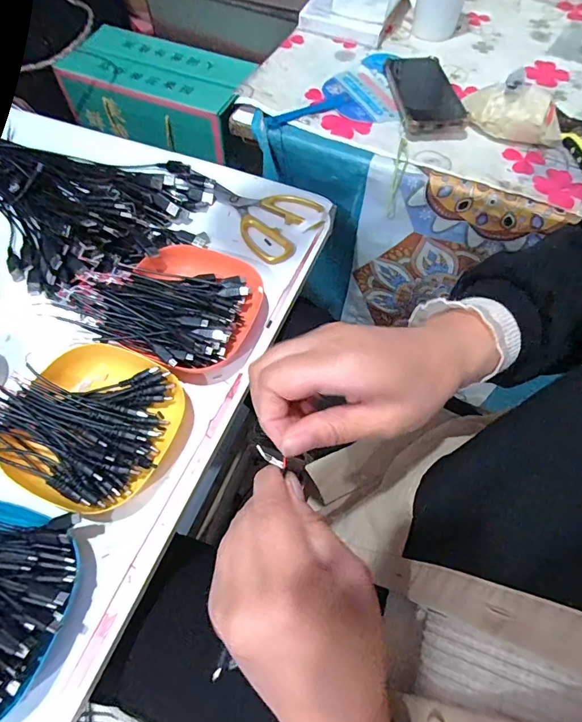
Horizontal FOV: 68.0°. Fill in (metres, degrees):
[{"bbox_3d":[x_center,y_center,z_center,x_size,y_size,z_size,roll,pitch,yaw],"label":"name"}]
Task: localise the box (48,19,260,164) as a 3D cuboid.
[{"bbox_3d":[-0.239,-0.488,0.810,0.322,0.130,0.163,23,65,10],"label":"box"}]

